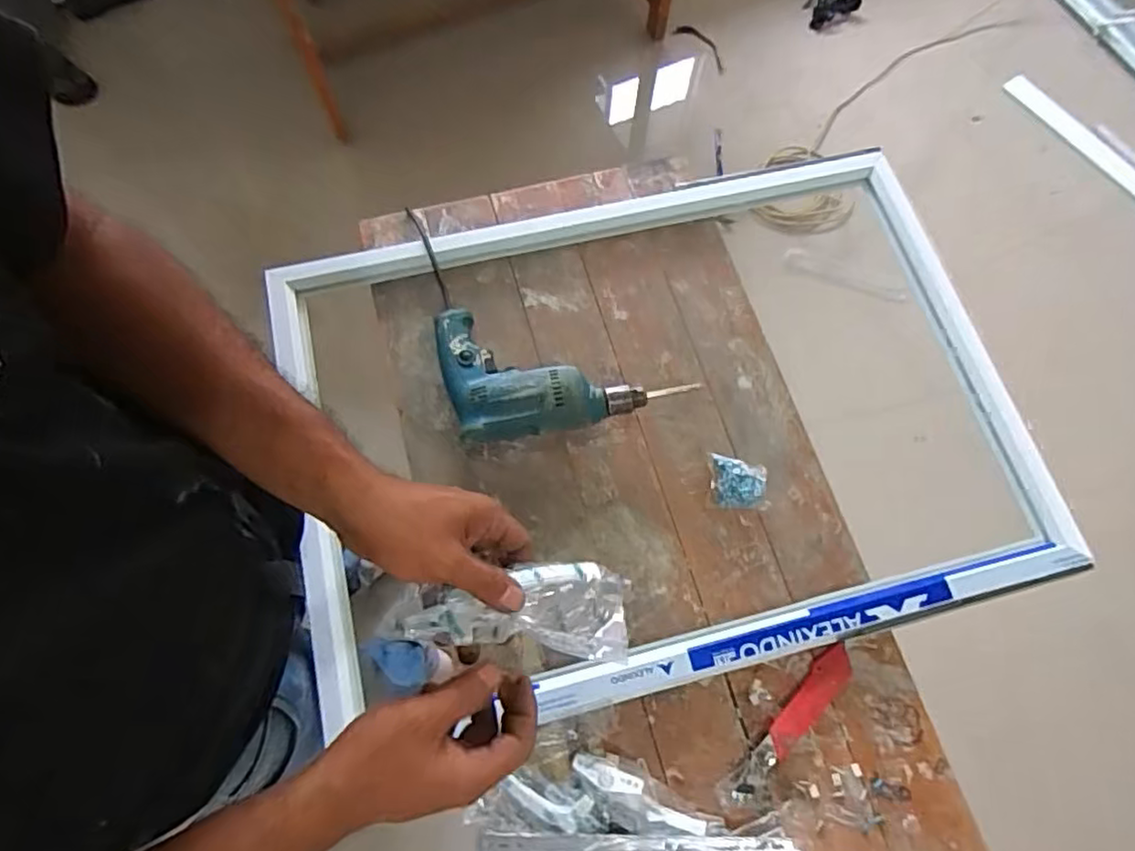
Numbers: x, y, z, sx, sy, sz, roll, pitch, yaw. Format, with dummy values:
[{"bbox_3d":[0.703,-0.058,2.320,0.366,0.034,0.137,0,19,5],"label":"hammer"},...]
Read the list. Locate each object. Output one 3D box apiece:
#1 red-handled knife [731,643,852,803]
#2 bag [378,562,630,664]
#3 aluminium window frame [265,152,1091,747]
[{"bbox_3d":[0.237,0.312,0.670,0.030,0.021,0.190,41,75,12],"label":"red-handled knife"},{"bbox_3d":[-0.038,0.130,0.442,0.163,0.027,0.065,1,71,-10],"label":"bag"},{"bbox_3d":[0.096,-0.014,0.750,0.817,0.053,0.592,-14,72,-6],"label":"aluminium window frame"}]

